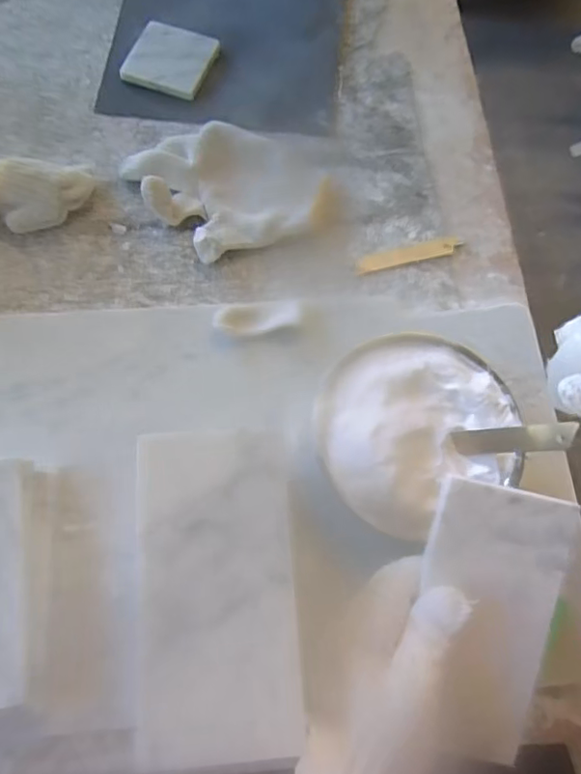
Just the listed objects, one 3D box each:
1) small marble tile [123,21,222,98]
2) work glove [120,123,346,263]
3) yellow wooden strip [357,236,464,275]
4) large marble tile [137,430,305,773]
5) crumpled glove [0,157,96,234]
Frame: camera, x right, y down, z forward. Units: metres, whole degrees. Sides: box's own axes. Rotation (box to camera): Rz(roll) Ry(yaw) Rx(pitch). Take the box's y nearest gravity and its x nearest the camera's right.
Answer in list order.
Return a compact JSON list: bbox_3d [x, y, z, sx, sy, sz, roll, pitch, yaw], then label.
[{"bbox_3d":[-0.118,-0.321,0.552,0.078,0.011,0.076,20,70,5],"label":"small marble tile"},{"bbox_3d":[-0.042,-0.179,0.495,0.172,0.027,0.125,-20,72,-10],"label":"work glove"},{"bbox_3d":[0.107,-0.118,0.498,0.104,0.004,0.018,-15,69,-14],"label":"yellow wooden strip"},{"bbox_3d":[-0.036,0.094,0.270,0.074,0.009,0.149,-3,70,-4],"label":"large marble tile"},{"bbox_3d":[-0.237,-0.159,0.472,0.143,0.044,0.057,-20,72,-9],"label":"crumpled glove"}]

